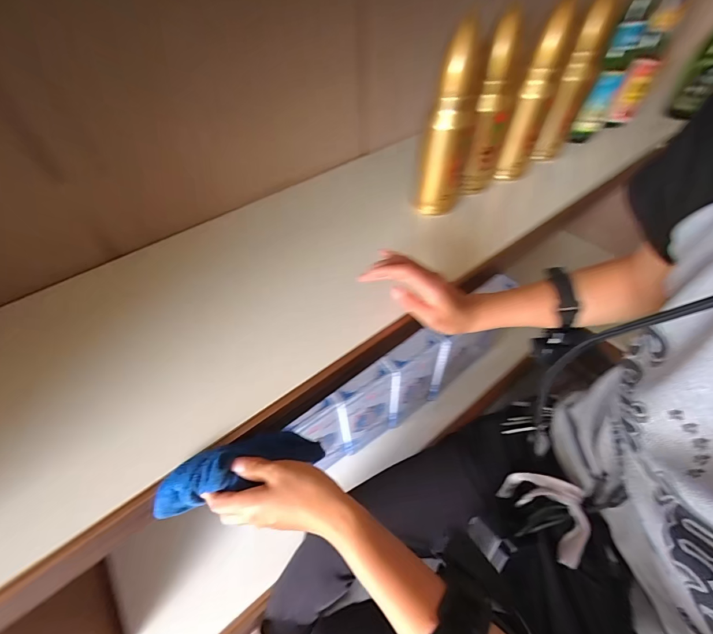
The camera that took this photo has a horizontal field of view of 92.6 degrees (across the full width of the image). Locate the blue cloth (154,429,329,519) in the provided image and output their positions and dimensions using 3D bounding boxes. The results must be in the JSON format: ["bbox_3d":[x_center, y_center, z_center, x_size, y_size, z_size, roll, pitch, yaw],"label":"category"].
[{"bbox_3d":[-0.112,0.157,0.360,0.174,0.068,0.042,-2,43,-41],"label":"blue cloth"}]

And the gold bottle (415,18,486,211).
[{"bbox_3d":[0.133,-0.268,0.492,0.066,0.226,0.072,13,52,13],"label":"gold bottle"}]

